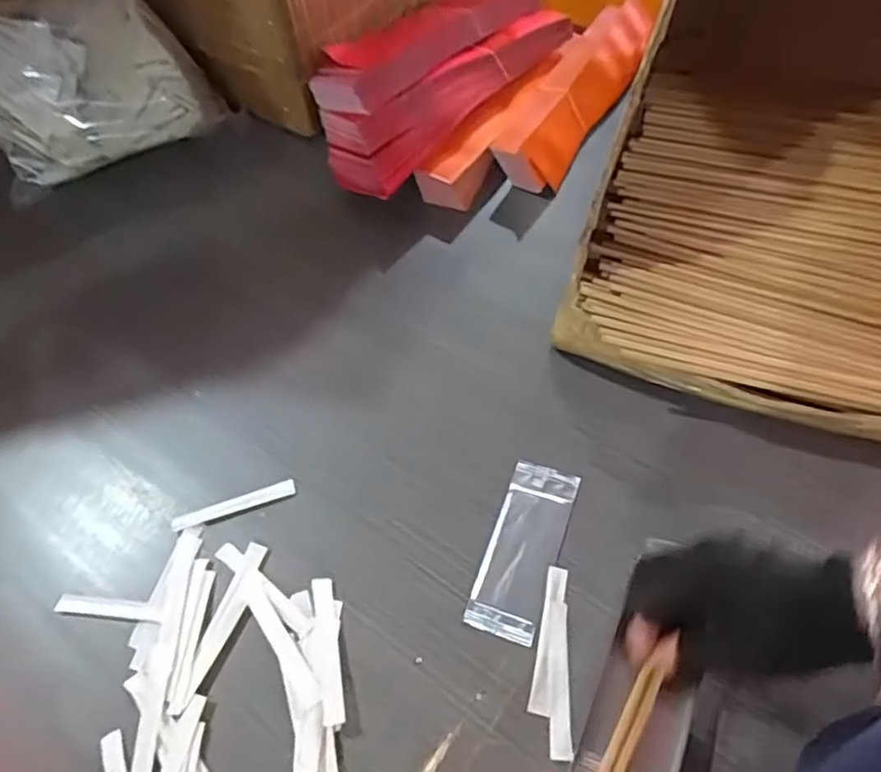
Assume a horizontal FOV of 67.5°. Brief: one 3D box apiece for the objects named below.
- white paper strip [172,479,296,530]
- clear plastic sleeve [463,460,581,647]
[{"bbox_3d":[-0.154,0.089,0.494,0.092,0.004,0.013,-16,58,-5],"label":"white paper strip"},{"bbox_3d":[0.059,0.113,0.463,0.047,0.004,0.124,16,61,14],"label":"clear plastic sleeve"}]

